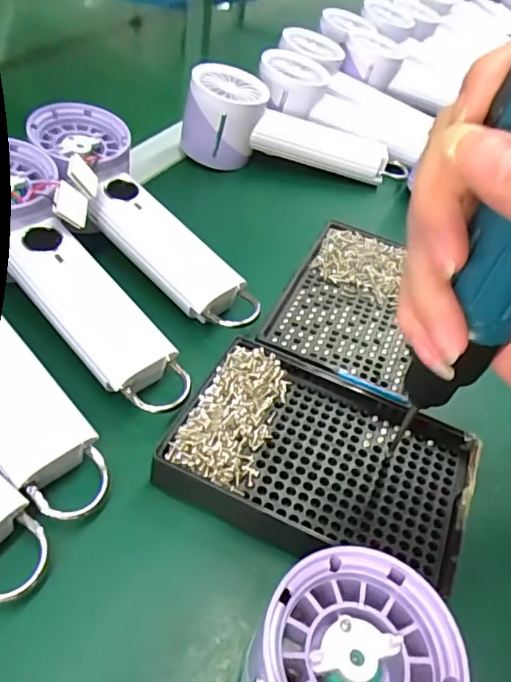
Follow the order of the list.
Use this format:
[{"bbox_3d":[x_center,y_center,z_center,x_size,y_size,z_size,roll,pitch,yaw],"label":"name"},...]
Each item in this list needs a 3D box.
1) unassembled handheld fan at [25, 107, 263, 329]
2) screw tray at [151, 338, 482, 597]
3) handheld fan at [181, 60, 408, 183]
[{"bbox_3d":[-0.074,-0.085,0.334,0.054,0.033,0.195,-32,74,-27],"label":"unassembled handheld fan"},{"bbox_3d":[0.033,0.052,0.257,0.134,0.021,0.091,20,47,8],"label":"screw tray"},{"bbox_3d":[0.033,-0.168,0.462,0.188,0.064,0.055,12,47,-12],"label":"handheld fan"}]

